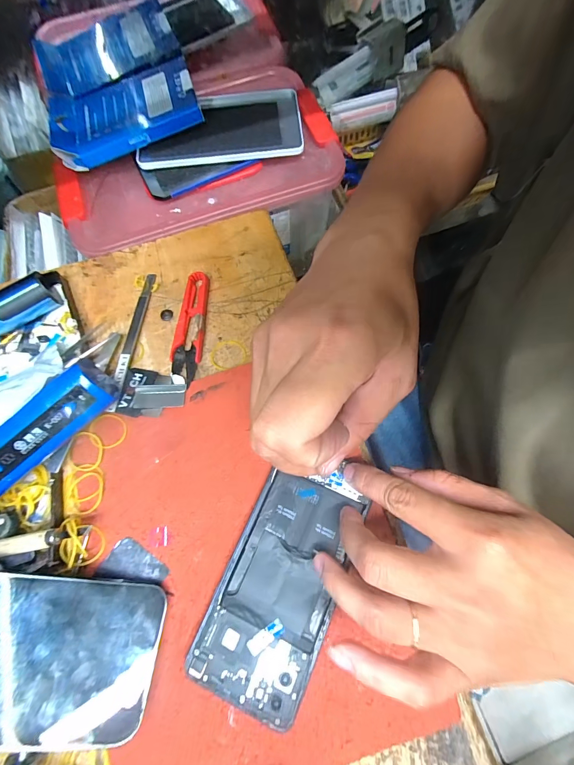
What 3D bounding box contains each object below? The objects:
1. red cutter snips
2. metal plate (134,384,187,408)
[{"bbox_3d":[-0.079,-0.047,0.280,0.024,0.009,0.101,6,72,3],"label":"red cutter snips"},{"bbox_3d":[-0.099,0.010,0.260,0.038,0.004,0.019,-3,72,0],"label":"metal plate"}]

